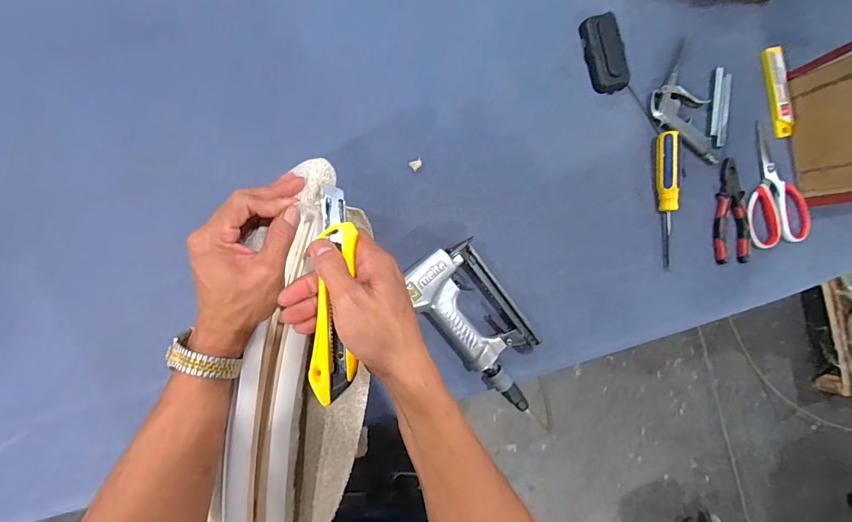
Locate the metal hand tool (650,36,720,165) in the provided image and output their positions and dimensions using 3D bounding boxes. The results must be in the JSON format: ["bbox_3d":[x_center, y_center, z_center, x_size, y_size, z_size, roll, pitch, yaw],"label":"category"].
[{"bbox_3d":[0.378,-0.228,0.571,0.084,0.019,0.183,-16,91,-7],"label":"metal hand tool"}]

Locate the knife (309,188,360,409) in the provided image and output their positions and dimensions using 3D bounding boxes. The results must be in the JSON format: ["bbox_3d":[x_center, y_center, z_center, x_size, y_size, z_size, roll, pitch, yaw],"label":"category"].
[{"bbox_3d":[-0.070,0.022,0.308,0.034,0.013,0.169,2,78,-6],"label":"knife"}]

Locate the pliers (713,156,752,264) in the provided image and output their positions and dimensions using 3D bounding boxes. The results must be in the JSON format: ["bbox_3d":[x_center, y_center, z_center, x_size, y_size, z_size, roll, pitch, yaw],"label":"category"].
[{"bbox_3d":[0.456,-0.073,0.583,0.058,0.010,0.150,-3,89,-7],"label":"pliers"}]

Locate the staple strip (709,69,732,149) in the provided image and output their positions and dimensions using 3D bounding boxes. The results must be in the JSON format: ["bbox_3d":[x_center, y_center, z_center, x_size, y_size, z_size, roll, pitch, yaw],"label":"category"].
[{"bbox_3d":[0.443,-0.233,0.586,0.025,0.008,0.118,9,88,-7],"label":"staple strip"}]

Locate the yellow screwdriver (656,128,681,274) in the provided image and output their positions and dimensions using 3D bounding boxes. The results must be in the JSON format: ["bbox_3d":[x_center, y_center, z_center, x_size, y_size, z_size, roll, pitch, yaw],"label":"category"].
[{"bbox_3d":[0.354,-0.088,0.559,0.027,0.024,0.192,-2,89,-7],"label":"yellow screwdriver"}]

